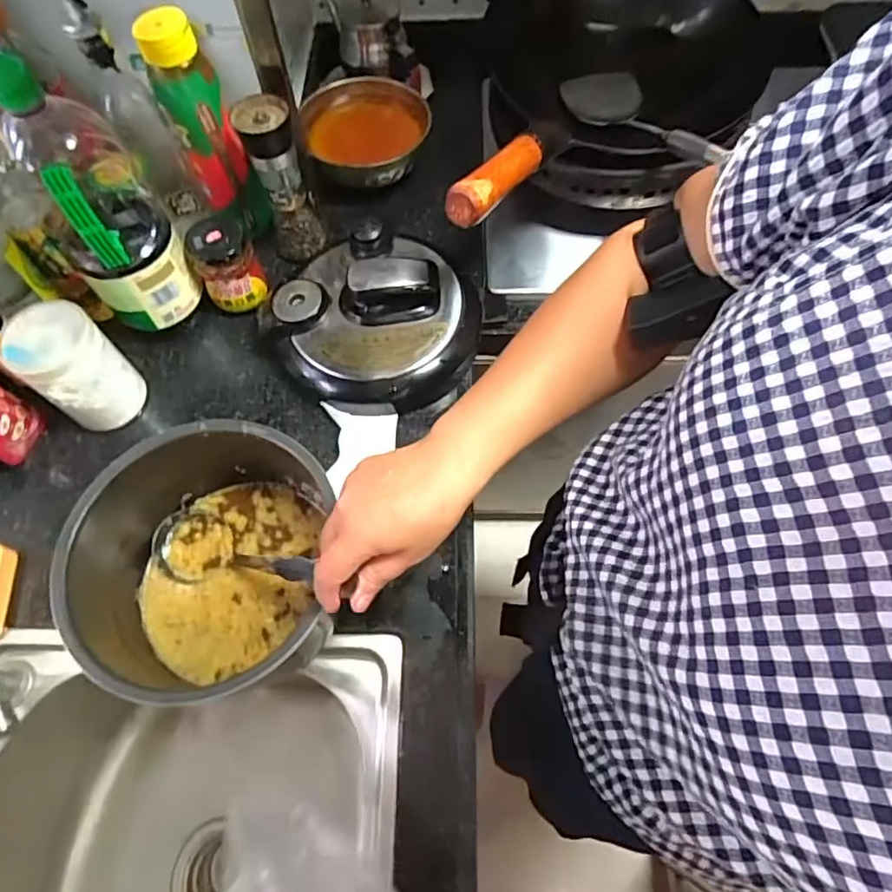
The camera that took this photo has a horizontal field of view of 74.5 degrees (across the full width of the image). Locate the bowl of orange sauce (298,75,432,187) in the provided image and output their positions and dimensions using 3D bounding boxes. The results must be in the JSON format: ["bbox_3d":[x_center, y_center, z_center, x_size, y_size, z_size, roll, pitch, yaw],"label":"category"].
[{"bbox_3d":[-0.107,-0.406,0.778,0.155,0.077,0.171,9,66,5],"label":"bowl of orange sauce"}]

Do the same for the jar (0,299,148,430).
[{"bbox_3d":[-0.377,-0.077,0.608,0.080,0.123,0.085,0,66,1],"label":"jar"}]

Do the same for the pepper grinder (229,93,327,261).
[{"bbox_3d":[-0.186,-0.299,0.671,0.058,0.170,0.060,-13,66,-5],"label":"pepper grinder"}]

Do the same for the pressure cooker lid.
[{"bbox_3d":[-0.076,-0.153,0.652,0.221,0.094,0.220,0,66,1],"label":"pressure cooker lid"}]

